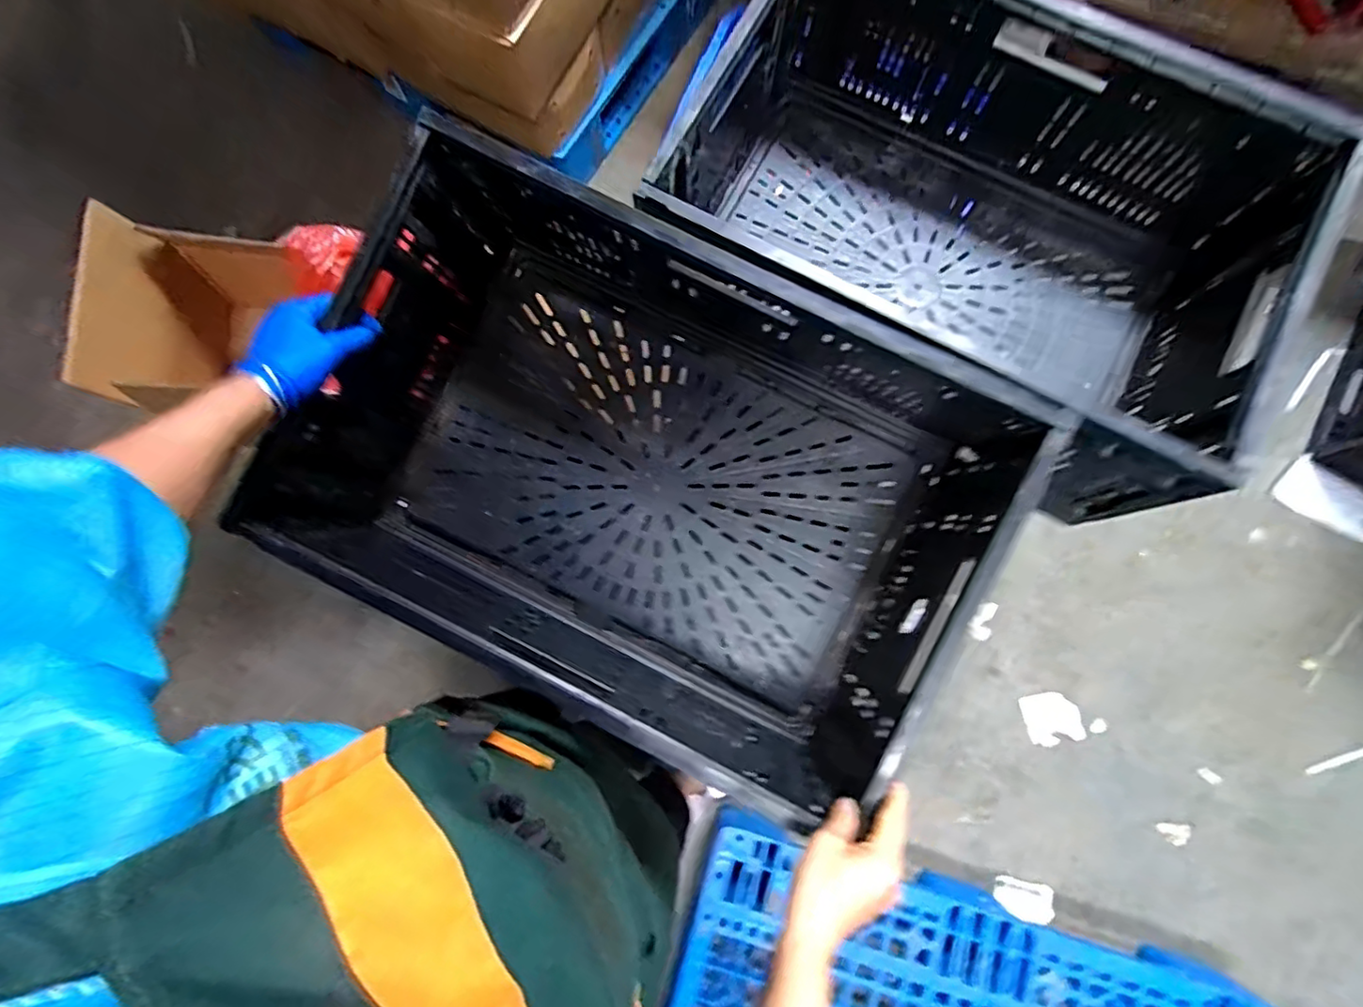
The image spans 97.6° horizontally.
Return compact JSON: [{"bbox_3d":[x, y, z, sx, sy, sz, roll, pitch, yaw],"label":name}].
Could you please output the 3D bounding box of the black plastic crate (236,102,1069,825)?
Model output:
[{"bbox_3d":[-0.037,-0.034,0.600,0.615,0.286,0.424,27,80,6],"label":"black plastic crate"}]

